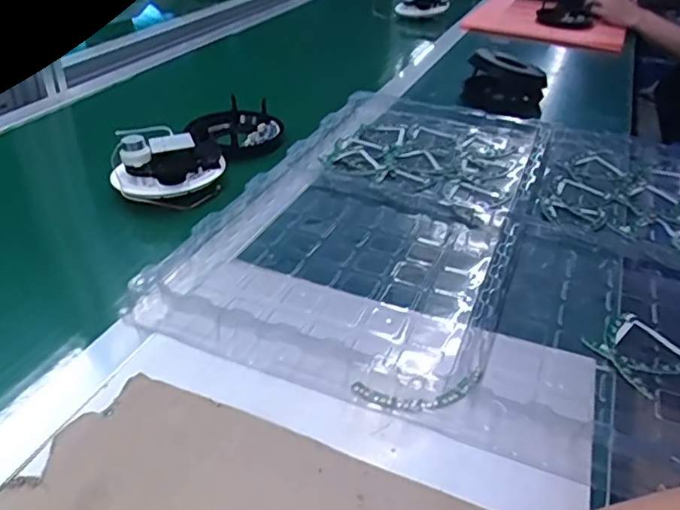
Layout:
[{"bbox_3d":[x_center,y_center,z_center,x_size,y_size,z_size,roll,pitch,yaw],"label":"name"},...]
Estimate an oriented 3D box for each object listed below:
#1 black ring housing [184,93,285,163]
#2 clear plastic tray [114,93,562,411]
[{"bbox_3d":[-0.132,-0.163,0.791,0.106,0.032,0.146,8,35,8],"label":"black ring housing"},{"bbox_3d":[0.048,-0.059,0.658,0.281,0.034,0.525,15,37,17],"label":"clear plastic tray"}]

